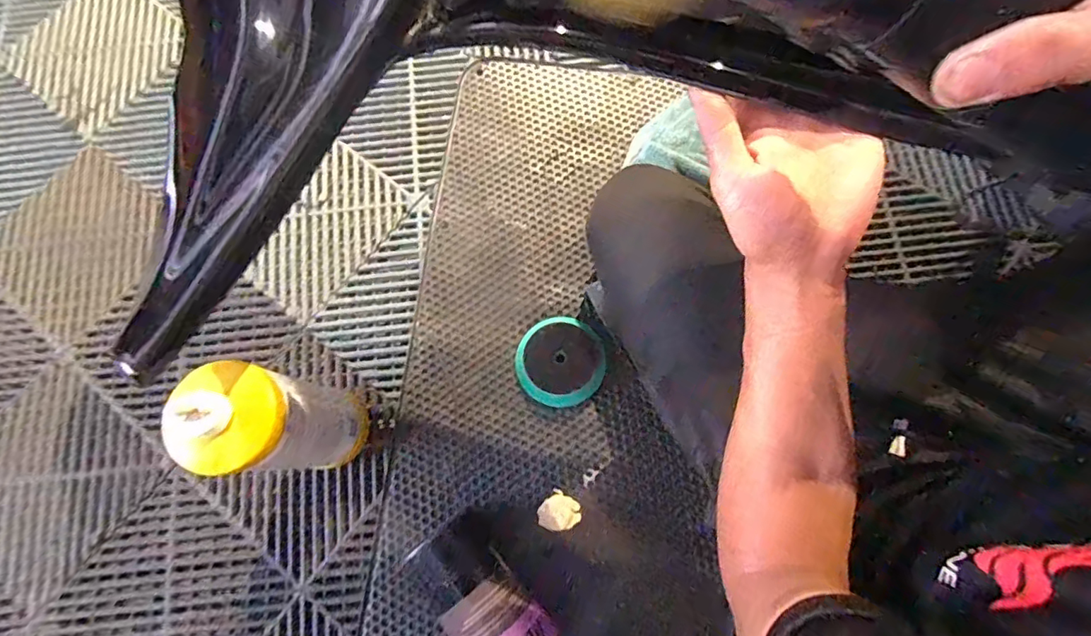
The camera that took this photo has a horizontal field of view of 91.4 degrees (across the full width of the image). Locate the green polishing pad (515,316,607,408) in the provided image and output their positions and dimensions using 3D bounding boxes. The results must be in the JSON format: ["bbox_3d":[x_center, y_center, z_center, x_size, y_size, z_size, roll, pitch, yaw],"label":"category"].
[{"bbox_3d":[0.017,0.049,0.591,0.095,0.023,0.094,24,79,7],"label":"green polishing pad"}]

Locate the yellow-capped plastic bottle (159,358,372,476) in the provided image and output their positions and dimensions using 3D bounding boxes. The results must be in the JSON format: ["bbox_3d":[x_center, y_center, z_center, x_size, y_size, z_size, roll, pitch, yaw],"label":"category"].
[{"bbox_3d":[-0.231,0.094,0.479,0.074,0.245,0.081,0,77,1],"label":"yellow-capped plastic bottle"}]

